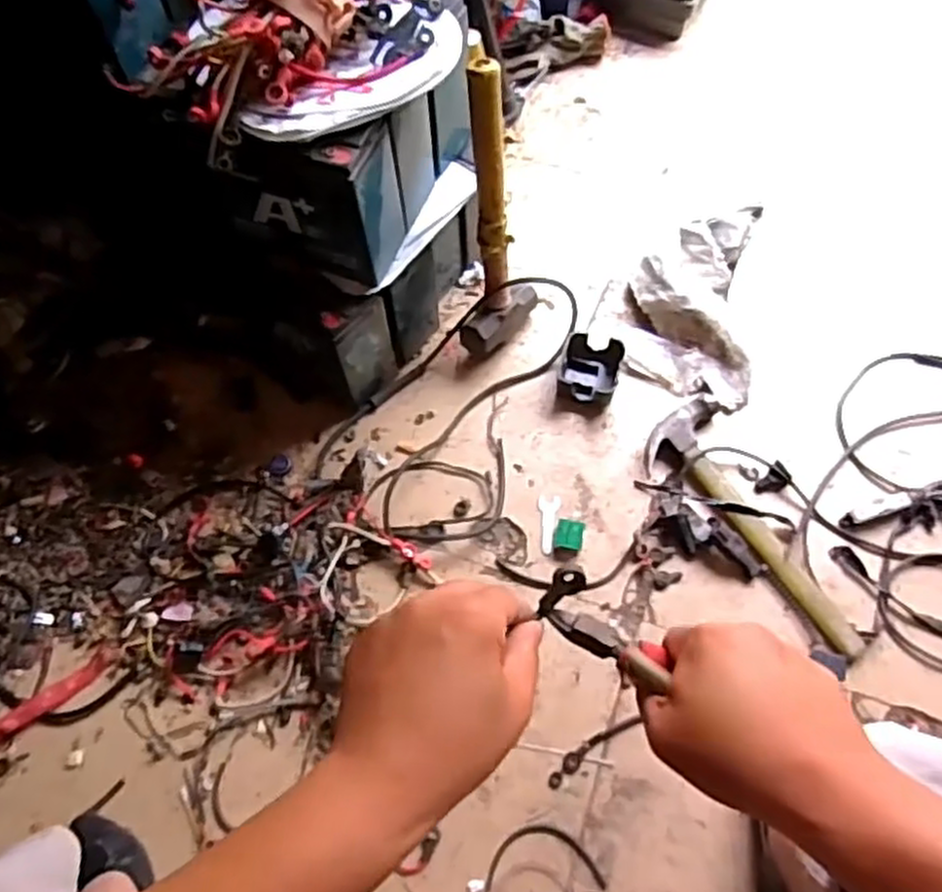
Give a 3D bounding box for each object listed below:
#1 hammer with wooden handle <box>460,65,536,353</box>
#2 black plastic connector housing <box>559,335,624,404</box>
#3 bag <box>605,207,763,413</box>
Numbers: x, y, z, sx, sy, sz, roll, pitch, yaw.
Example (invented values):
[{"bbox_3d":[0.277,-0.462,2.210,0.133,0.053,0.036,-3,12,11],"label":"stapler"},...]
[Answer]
[{"bbox_3d":[0.018,-0.247,0.859,0.040,0.338,0.117,32,62,31],"label":"hammer with wooden handle"},{"bbox_3d":[0.146,-0.092,0.946,0.070,0.039,0.085,14,65,8],"label":"black plastic connector housing"},{"bbox_3d":[0.283,-0.206,0.991,0.174,0.059,0.313,9,64,5],"label":"bag"}]

